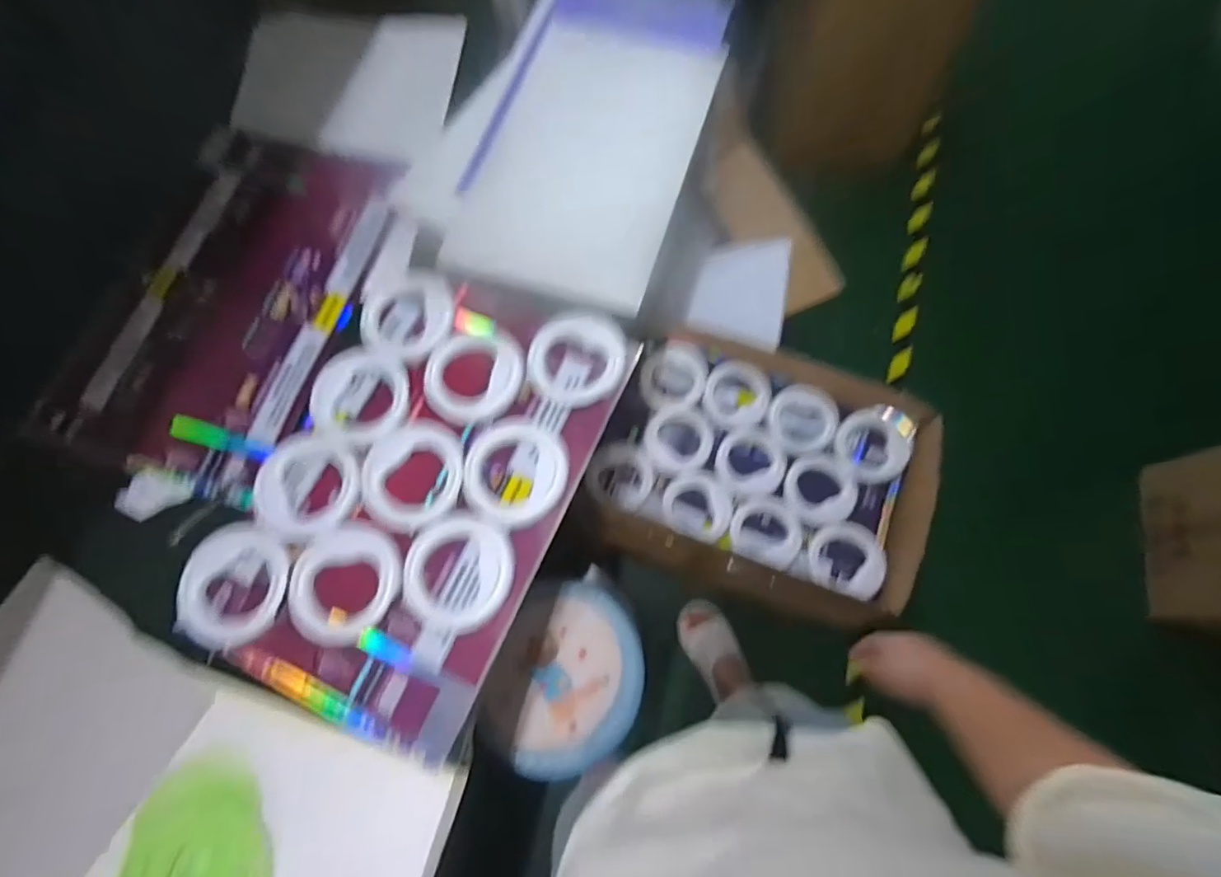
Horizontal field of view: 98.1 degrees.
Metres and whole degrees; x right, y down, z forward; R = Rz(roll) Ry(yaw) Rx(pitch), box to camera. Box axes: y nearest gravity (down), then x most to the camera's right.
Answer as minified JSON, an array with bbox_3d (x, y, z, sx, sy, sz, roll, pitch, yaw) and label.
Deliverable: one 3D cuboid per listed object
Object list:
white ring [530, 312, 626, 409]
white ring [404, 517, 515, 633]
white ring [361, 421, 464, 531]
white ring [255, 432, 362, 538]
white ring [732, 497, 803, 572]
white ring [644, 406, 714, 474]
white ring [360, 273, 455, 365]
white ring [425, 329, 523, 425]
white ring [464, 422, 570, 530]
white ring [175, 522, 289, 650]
[{"bbox_3d":[-0.046,-0.111,0.726,0.128,0.030,0.137,1,82,-4],"label":"white ring"},{"bbox_3d":[-0.183,0.163,0.641,0.128,0.027,0.131,1,82,-4],"label":"white ring"},{"bbox_3d":[-0.255,0.045,0.682,0.127,0.032,0.139,1,82,-4],"label":"white ring"},{"bbox_3d":[-0.391,0.061,0.685,0.141,0.043,0.148,-15,83,-7],"label":"white ring"},{"bbox_3d":[0.290,0.172,0.984,0.124,0.028,0.115,1,82,-4],"label":"white ring"},{"bbox_3d":[0.134,0.001,1.050,0.129,0.037,0.127,1,82,-4],"label":"white ring"},{"bbox_3d":[-0.285,-0.170,0.750,0.130,0.016,0.136,1,69,-3],"label":"white ring"},{"bbox_3d":[-0.185,-0.084,0.720,0.131,0.026,0.132,0,82,-5],"label":"white ring"},{"bbox_3d":[-0.122,0.043,0.677,0.131,0.028,0.130,1,82,-4],"label":"white ring"},{"bbox_3d":[-0.464,0.181,0.655,0.137,0.031,0.137,-1,66,3],"label":"white ring"}]

